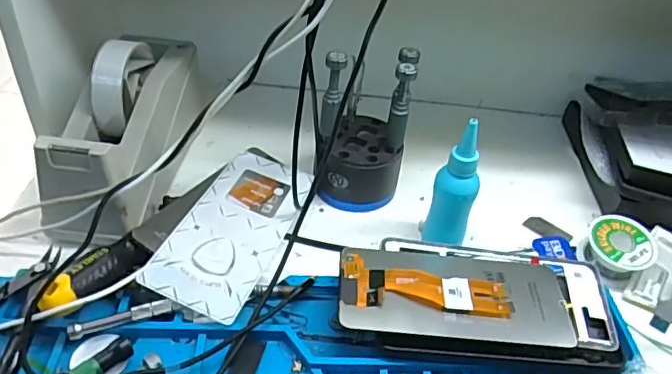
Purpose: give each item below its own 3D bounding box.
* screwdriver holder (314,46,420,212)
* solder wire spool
[{"bbox_3d":[0.025,-0.049,0.494,0.076,0.134,0.076,9,40,3],"label":"screwdriver holder"},{"bbox_3d":[0.232,0.052,0.468,0.052,0.029,0.052,4,40,-3],"label":"solder wire spool"}]

